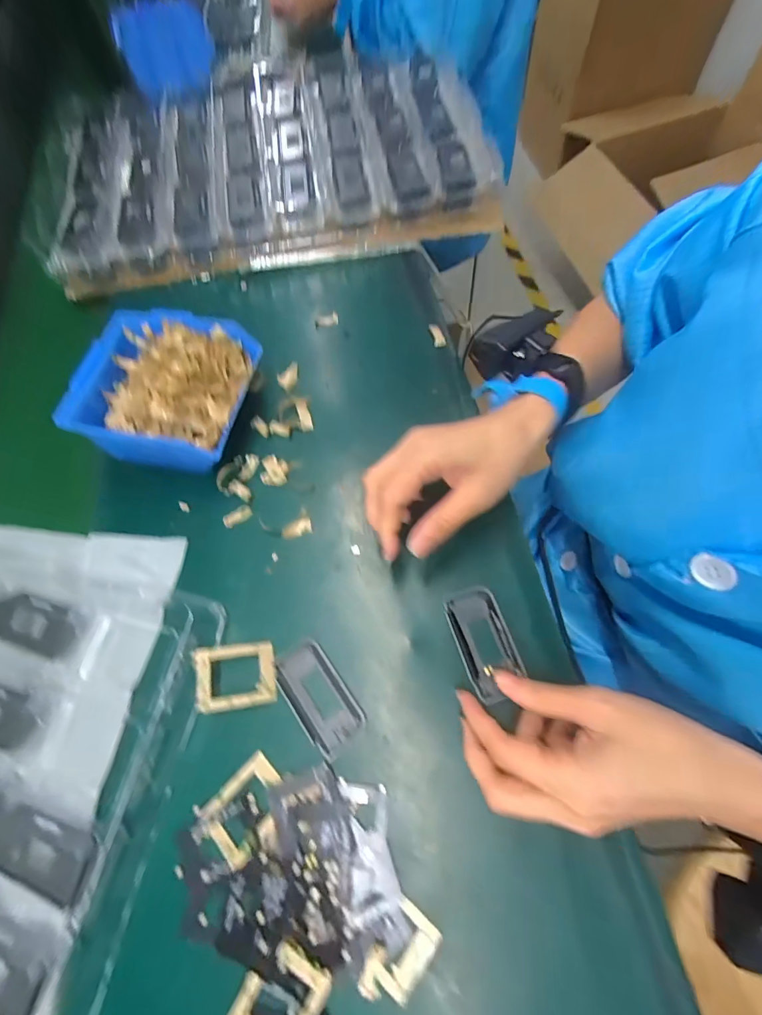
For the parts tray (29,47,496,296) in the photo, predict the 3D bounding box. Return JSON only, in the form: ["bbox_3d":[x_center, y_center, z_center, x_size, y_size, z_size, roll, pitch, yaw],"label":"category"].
[{"bbox_3d":[-0.137,-0.450,0.531,0.497,0.053,0.368,-9,67,-1],"label":"parts tray"}]

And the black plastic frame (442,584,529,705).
[{"bbox_3d":[0.075,0.097,0.308,0.040,0.006,0.077,-18,67,-5],"label":"black plastic frame"}]

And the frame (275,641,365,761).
[{"bbox_3d":[-0.043,0.133,0.299,0.039,0.004,0.073,-35,70,-12],"label":"frame"}]

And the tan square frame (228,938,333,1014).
[{"bbox_3d":[-0.057,0.277,0.238,0.042,0.009,0.052,28,71,14],"label":"tan square frame"}]

